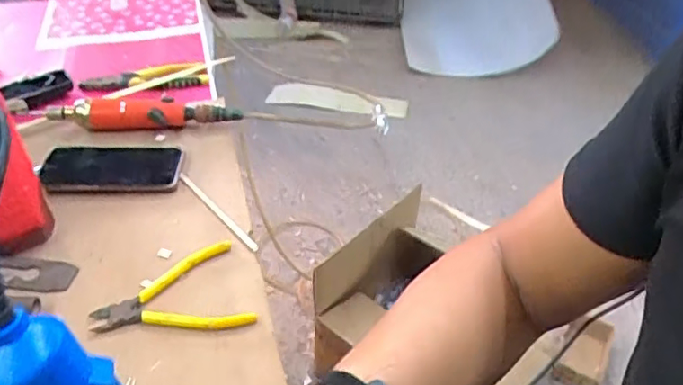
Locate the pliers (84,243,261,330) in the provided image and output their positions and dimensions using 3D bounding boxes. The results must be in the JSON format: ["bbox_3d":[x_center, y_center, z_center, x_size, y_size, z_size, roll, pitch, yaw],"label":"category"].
[{"bbox_3d":[-0.164,0.106,0.542,0.142,0.024,0.095,-15,43,-22],"label":"pliers"}]

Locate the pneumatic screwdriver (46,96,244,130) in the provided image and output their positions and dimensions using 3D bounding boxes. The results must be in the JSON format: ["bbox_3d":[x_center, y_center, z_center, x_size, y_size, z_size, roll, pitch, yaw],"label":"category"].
[{"bbox_3d":[-0.262,-0.104,0.758,0.252,0.034,0.045,-1,39,-5],"label":"pneumatic screwdriver"}]

